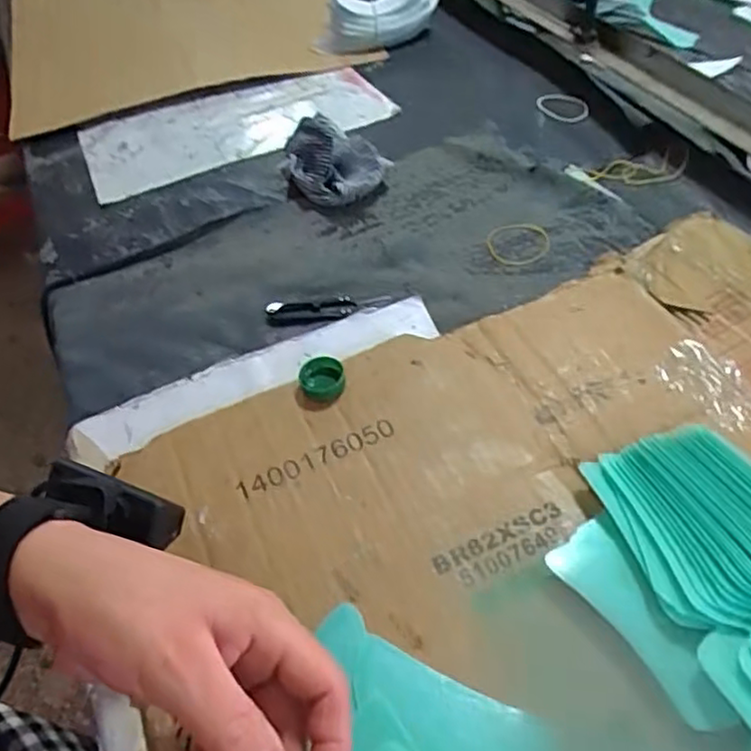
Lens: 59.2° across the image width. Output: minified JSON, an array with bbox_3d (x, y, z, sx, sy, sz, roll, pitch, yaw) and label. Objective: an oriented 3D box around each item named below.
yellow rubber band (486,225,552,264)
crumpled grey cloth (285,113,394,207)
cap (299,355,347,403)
[{"bbox_3d":[0.124,-0.114,0.572,0.052,0.004,0.055,-7,51,8],"label":"yellow rubber band"},{"bbox_3d":[-0.042,-0.204,0.622,0.076,0.049,0.112,-30,53,-20],"label":"crumpled grey cloth"},{"bbox_3d":[-0.038,0.002,0.469,0.031,0.011,0.036,-11,49,-5],"label":"cap"}]

